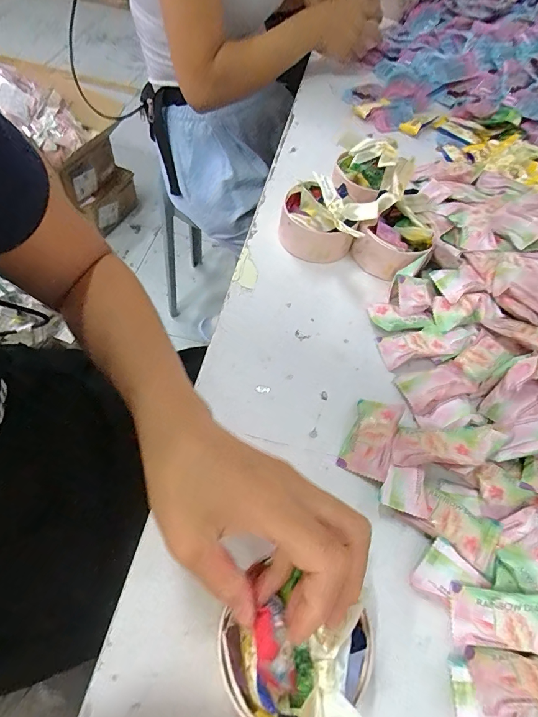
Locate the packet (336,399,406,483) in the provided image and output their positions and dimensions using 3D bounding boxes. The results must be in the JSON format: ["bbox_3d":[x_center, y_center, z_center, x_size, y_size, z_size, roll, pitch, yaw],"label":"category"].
[{"bbox_3d":[0.082,0.062,0.301,0.035,0.018,0.063,25,58,7],"label":"packet"}]

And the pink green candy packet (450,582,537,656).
[{"bbox_3d":[0.147,0.161,0.230,0.063,0.011,0.036,-3,84,22],"label":"pink green candy packet"}]

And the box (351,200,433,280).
[{"bbox_3d":[0.129,-0.119,0.395,0.050,0.052,0.064,-32,68,-24],"label":"box"}]

